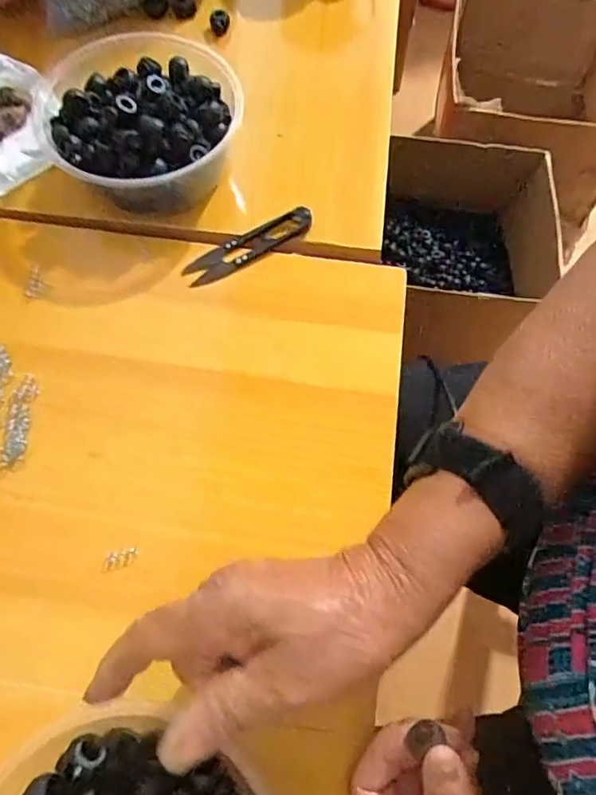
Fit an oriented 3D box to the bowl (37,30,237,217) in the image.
[{"bbox_3d":[-0.117,-0.193,0.412,0.142,0.060,0.137,1,67,-2],"label":"bowl"}]

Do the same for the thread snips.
[{"bbox_3d":[-0.035,-0.111,0.408,0.100,0.008,0.024,-33,72,-15],"label":"thread snips"}]

